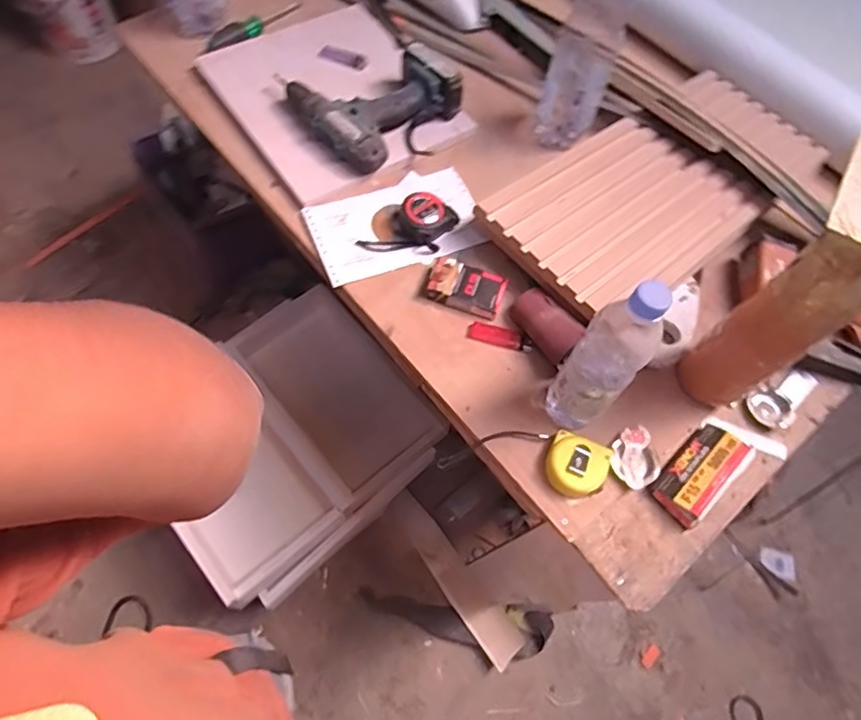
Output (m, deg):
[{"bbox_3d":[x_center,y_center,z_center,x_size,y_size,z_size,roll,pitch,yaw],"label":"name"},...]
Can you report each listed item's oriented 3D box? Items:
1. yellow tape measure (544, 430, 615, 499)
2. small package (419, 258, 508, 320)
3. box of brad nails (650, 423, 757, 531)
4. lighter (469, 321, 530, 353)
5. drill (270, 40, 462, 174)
[{"bbox_3d":[0.162,0.121,0.633,0.067,0.046,0.064,26,63,8],"label":"yellow tape measure"},{"bbox_3d":[0.042,-0.094,0.736,0.105,0.031,0.056,20,62,4],"label":"small package"},{"bbox_3d":[0.315,0.129,0.653,0.126,0.027,0.062,-37,72,-22],"label":"box of brad nails"},{"bbox_3d":[0.088,-0.030,0.714,0.080,0.010,0.024,17,62,3],"label":"lighter"},{"bbox_3d":[-0.081,-0.385,0.823,0.207,0.089,0.190,-35,71,-21],"label":"drill"}]

